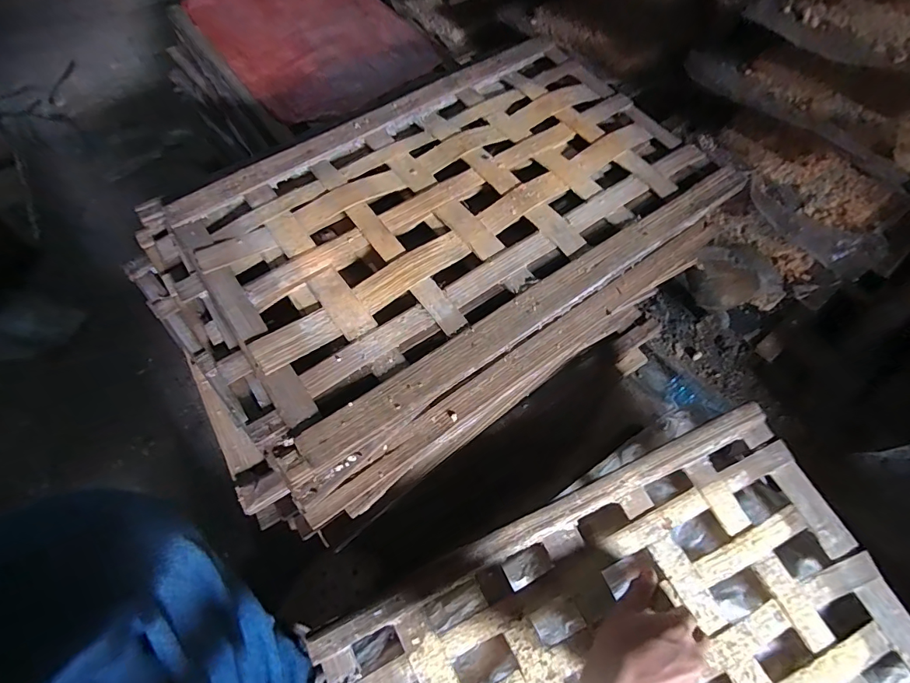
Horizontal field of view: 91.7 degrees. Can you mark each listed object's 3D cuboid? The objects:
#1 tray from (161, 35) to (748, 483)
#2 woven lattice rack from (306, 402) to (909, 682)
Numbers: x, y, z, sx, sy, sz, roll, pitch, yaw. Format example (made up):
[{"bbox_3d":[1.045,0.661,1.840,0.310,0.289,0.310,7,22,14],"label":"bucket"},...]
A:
[{"bbox_3d":[0.005,-0.148,0.478,0.520,0.028,0.336,-32,69,-15],"label":"tray"},{"bbox_3d":[0.177,0.314,0.434,0.534,0.056,0.328,-25,68,-12],"label":"woven lattice rack"}]

